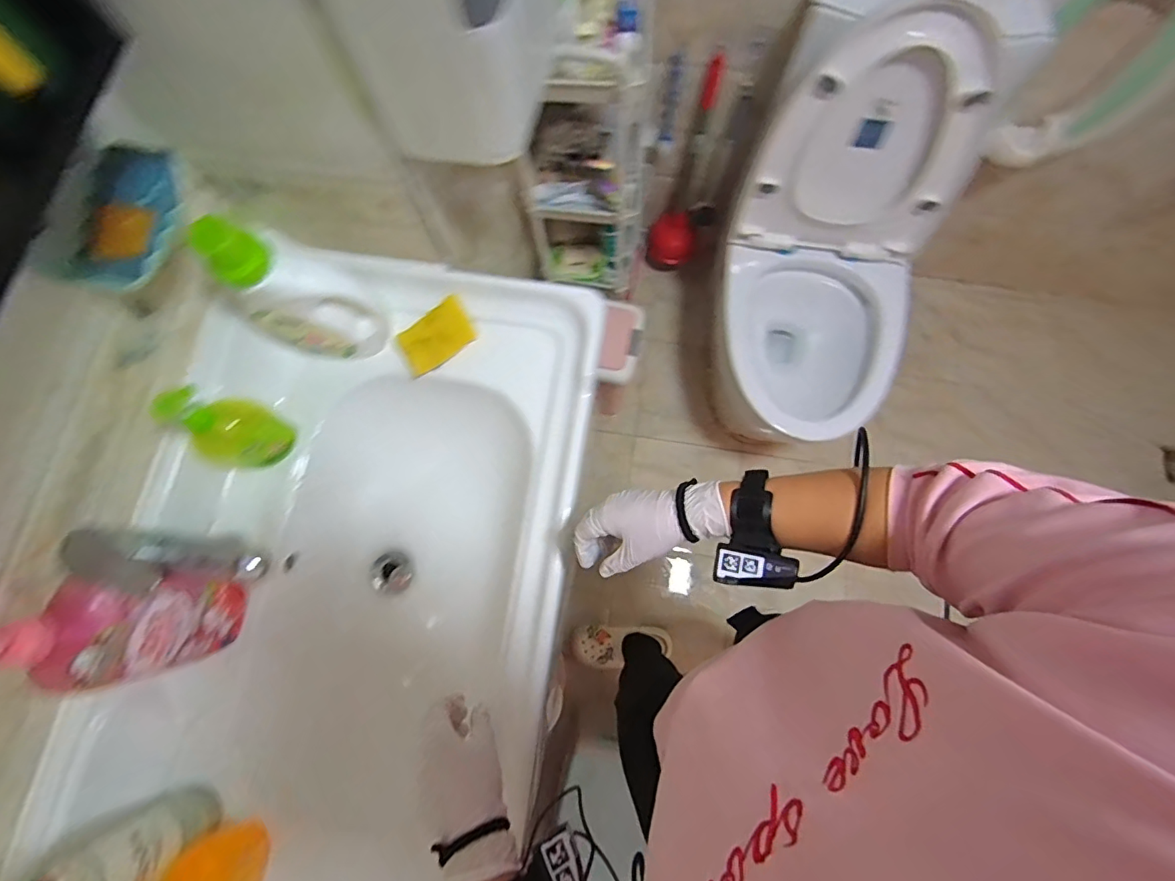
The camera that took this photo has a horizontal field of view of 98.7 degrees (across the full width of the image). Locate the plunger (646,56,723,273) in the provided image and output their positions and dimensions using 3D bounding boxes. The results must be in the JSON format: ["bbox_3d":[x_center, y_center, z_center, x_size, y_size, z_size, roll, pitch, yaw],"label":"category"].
[{"bbox_3d":[0.235,-0.627,1.233,0.126,0.533,0.130,8,76,3],"label":"plunger"}]

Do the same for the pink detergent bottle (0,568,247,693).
[{"bbox_3d":[-0.439,0.175,0.469,0.073,0.255,0.092,-11,76,-2],"label":"pink detergent bottle"}]

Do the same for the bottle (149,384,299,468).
[{"bbox_3d":[-0.410,-0.014,0.569,0.059,0.165,0.075,18,77,6],"label":"bottle"}]

